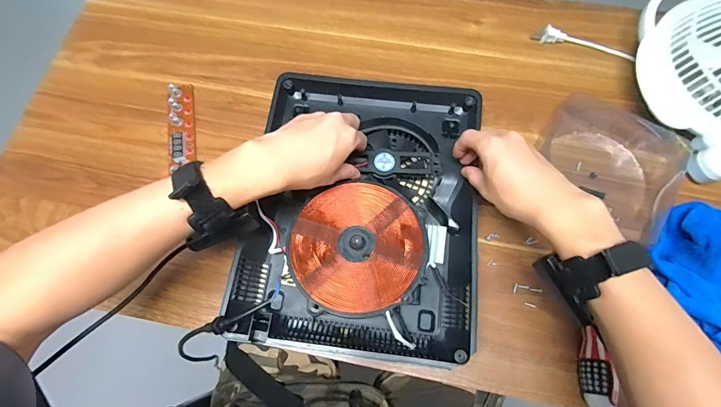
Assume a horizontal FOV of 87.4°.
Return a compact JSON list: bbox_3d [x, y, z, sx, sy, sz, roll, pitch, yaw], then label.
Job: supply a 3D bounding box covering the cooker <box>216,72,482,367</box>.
[{"bbox_3d":[0.004,0.002,0.468,0.268,0.049,0.337,6,71,4],"label":"cooker"}]

